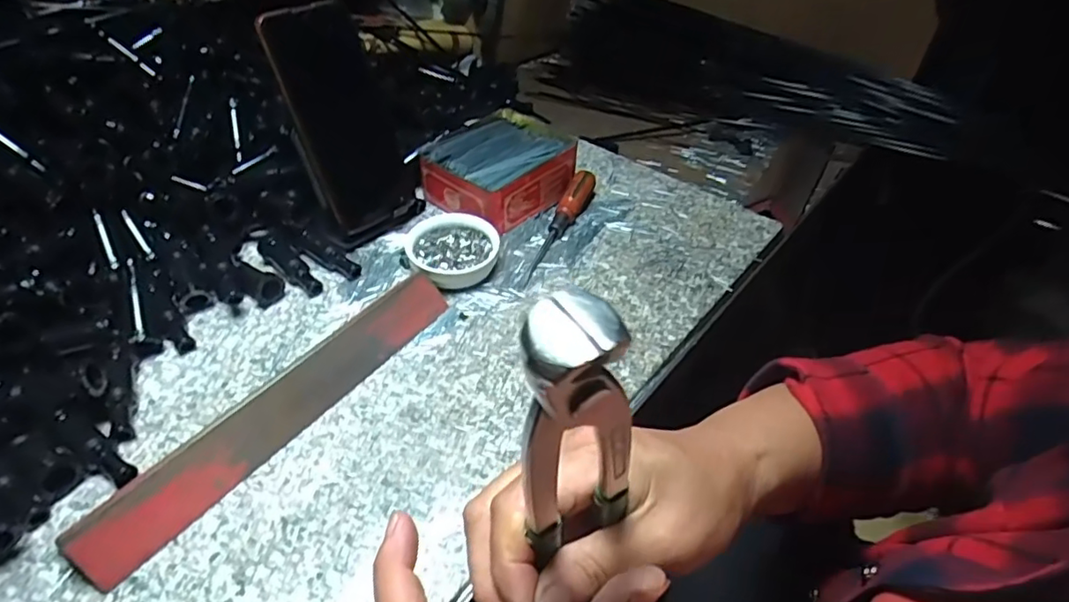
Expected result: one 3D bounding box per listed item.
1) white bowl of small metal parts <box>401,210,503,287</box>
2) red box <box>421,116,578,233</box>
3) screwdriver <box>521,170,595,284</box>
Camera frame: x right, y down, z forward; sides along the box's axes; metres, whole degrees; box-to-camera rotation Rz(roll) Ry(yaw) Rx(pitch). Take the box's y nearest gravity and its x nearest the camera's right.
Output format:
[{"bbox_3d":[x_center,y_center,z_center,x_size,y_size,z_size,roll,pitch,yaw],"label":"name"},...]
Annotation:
[{"bbox_3d":[-0.063,-0.037,0.481,0.068,0.027,0.073,1,44,-1],"label":"white bowl of small metal parts"},{"bbox_3d":[-0.034,-0.123,0.559,0.111,0.043,0.128,33,52,28],"label":"red box"},{"bbox_3d":[0.019,-0.065,0.525,0.020,0.019,0.138,20,60,17],"label":"screwdriver"}]

